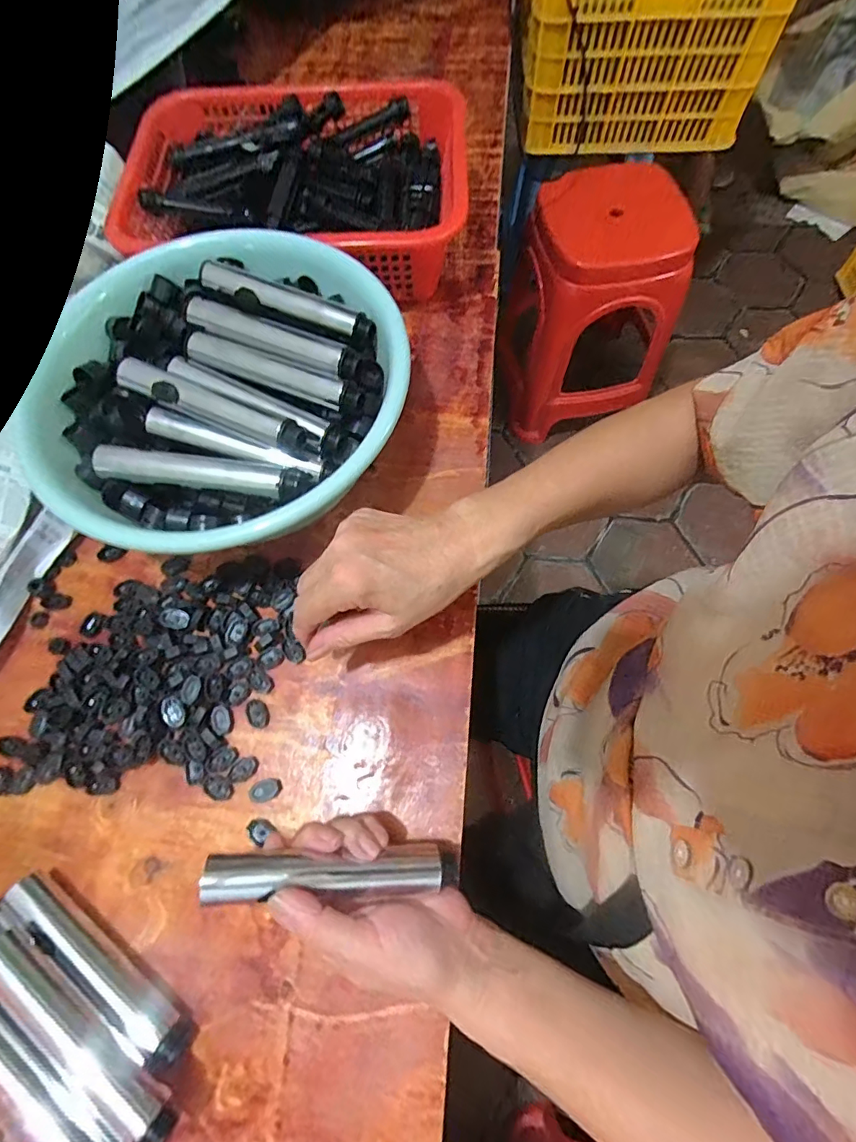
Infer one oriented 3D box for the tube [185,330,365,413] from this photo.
[{"bbox_3d":[-0.124,-0.158,0.395,0.151,0.025,0.025,21,71,9],"label":"tube"}]

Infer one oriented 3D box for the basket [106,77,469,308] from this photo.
[{"bbox_3d":[-0.132,-0.394,0.517,0.334,0.095,0.234,3,69,4],"label":"basket"}]

